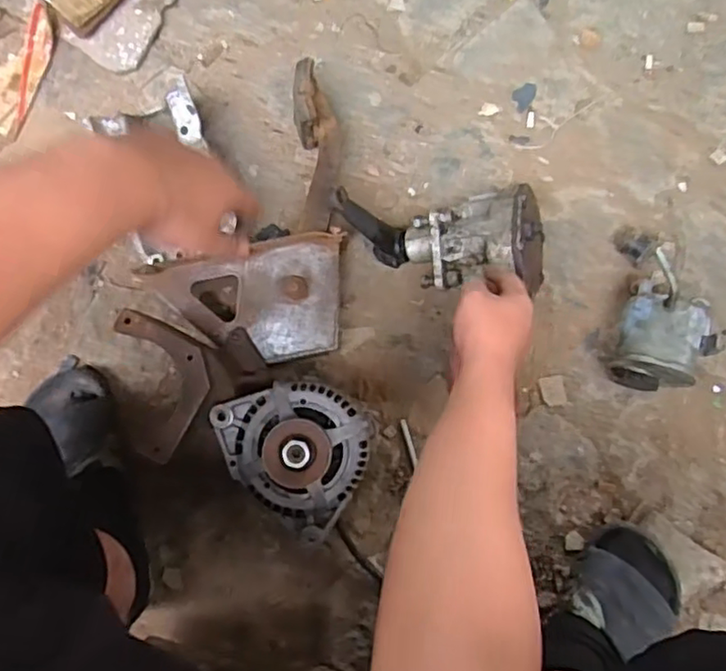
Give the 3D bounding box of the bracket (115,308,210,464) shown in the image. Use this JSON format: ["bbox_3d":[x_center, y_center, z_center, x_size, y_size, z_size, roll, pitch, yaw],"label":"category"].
[{"bbox_3d":[-0.197,0.046,0.637,0.077,0.019,0.151,-12,79,-3],"label":"bracket"}]

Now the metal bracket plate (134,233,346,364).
[{"bbox_3d":[-0.122,-0.036,0.733,0.219,0.032,0.139,-16,80,-4],"label":"metal bracket plate"}]

